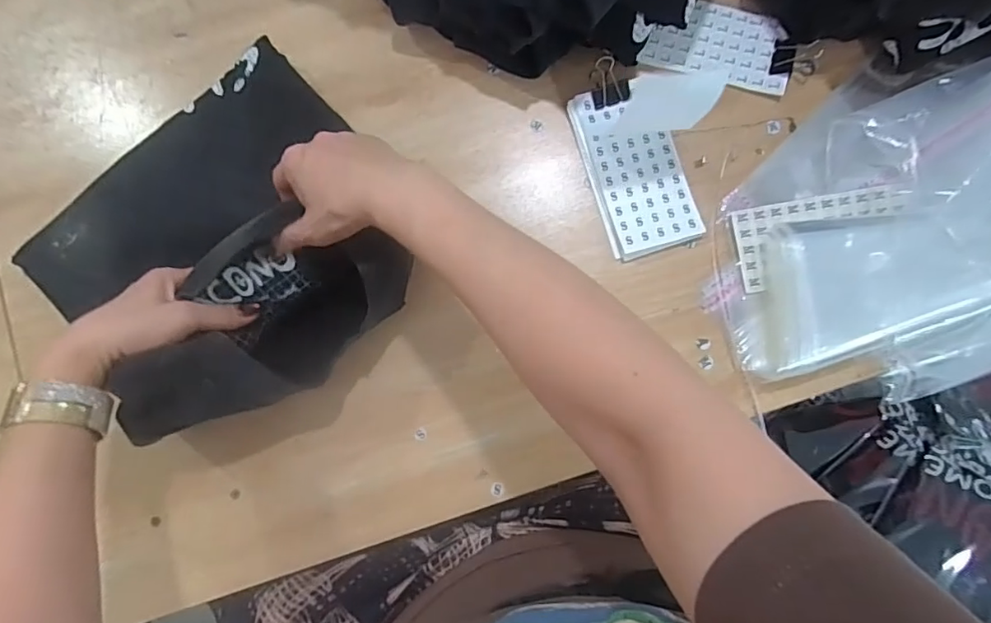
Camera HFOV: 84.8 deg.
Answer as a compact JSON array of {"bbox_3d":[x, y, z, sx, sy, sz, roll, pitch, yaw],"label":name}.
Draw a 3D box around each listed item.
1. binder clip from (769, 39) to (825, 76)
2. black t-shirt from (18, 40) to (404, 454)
[{"bbox_3d":[0.250,-0.209,0.447,0.037,0.023,0.027,14,84,2],"label":"binder clip"},{"bbox_3d":[-0.210,-0.052,0.403,0.264,0.092,0.250,-41,85,-3],"label":"black t-shirt"}]

